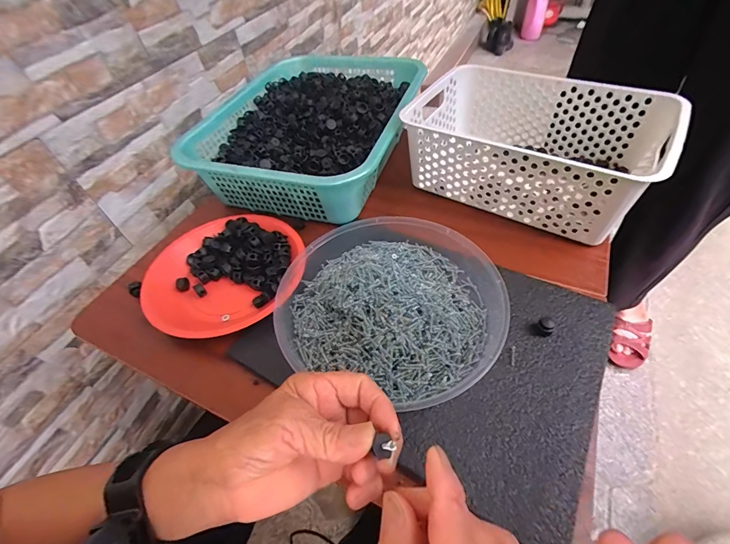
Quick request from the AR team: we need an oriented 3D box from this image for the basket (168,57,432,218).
[{"bbox_3d":[-0.080,-0.243,0.577,0.297,0.089,0.388,10,53,13],"label":"basket"}]

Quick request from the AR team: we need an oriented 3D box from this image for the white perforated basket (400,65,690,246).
[{"bbox_3d":[0.224,-0.178,0.482,0.294,0.105,0.199,26,58,24],"label":"white perforated basket"}]

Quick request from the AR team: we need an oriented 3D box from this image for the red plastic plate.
[{"bbox_3d":[-0.169,0.000,0.433,0.184,0.041,0.188,-3,51,3],"label":"red plastic plate"}]

